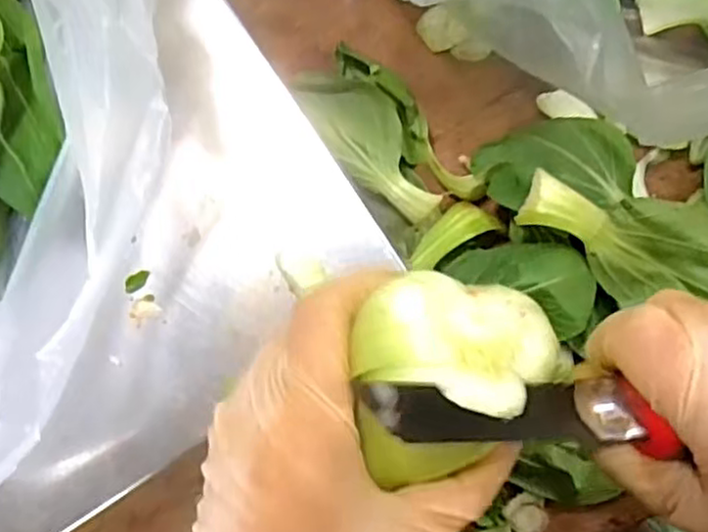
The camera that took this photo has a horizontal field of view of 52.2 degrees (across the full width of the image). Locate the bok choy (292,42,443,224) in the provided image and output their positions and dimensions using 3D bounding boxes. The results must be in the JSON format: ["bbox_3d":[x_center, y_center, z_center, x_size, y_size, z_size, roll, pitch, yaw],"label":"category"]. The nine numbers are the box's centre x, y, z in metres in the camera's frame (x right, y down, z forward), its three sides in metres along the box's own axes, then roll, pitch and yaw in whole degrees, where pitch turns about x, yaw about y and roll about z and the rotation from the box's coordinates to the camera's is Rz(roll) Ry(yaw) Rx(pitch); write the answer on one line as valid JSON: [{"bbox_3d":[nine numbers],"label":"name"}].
[{"bbox_3d":[0.018,-0.087,0.479,0.068,0.039,0.124,-37,83,5],"label":"bok choy"}]

